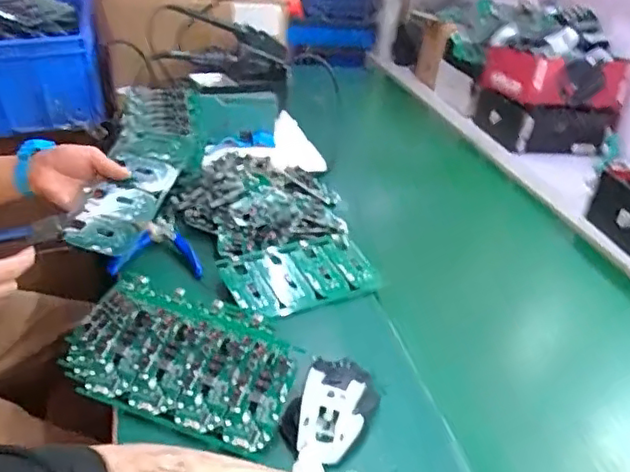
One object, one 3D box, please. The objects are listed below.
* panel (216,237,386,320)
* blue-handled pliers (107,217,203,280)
[{"bbox_3d":[-0.013,0.044,0.759,0.196,0.014,0.108,-11,34,-30],"label":"panel"},{"bbox_3d":[-0.194,0.005,0.781,0.110,0.034,0.119,7,29,-3],"label":"blue-handled pliers"}]

